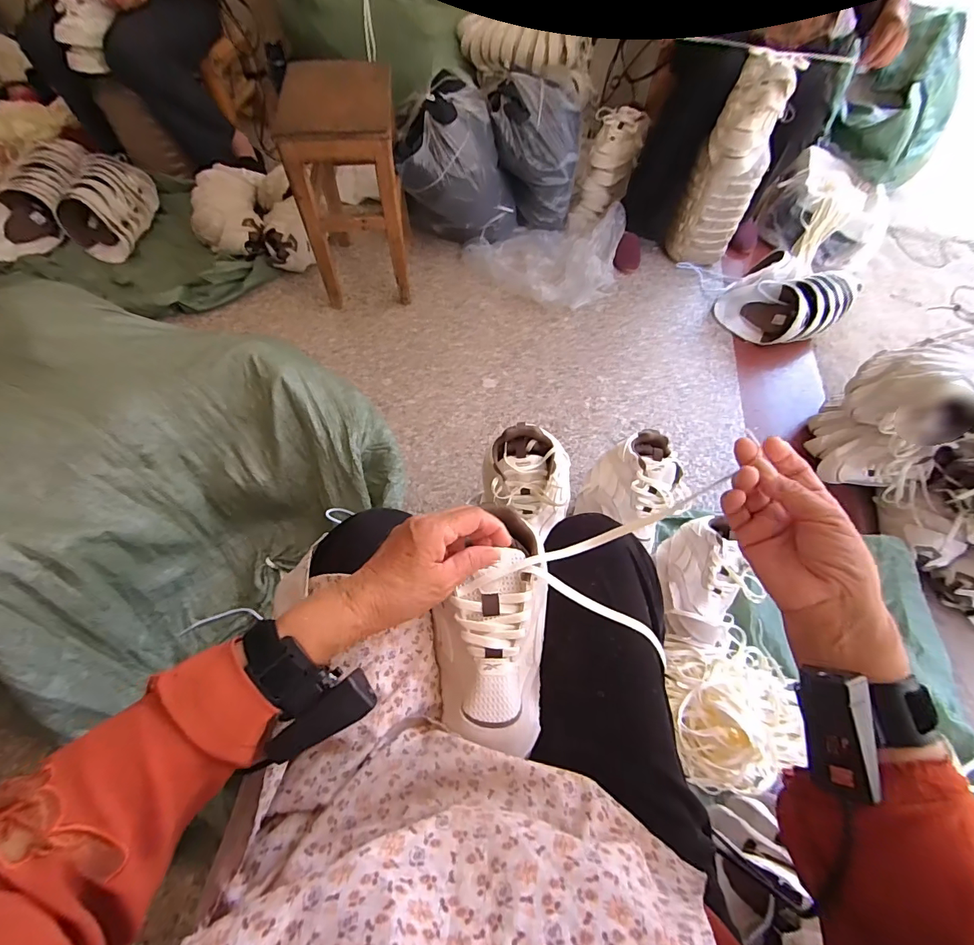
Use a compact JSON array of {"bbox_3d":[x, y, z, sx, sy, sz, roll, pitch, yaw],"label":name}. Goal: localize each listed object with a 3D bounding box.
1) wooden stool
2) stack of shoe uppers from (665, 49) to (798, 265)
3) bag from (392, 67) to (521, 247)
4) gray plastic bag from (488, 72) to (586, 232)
[{"bbox_3d":[-0.325,-0.688,1.090,0.229,0.433,0.323,-2,61,-4],"label":"wooden stool"},{"bbox_3d":[0.638,-0.786,1.175,0.183,0.460,0.136,27,62,12],"label":"stack of shoe uppers"},{"bbox_3d":[-0.086,-0.854,1.232,0.346,0.330,0.274,-12,62,-10],"label":"bag"},{"bbox_3d":[0.133,-0.916,1.270,0.257,0.313,0.170,5,60,0],"label":"gray plastic bag"}]

